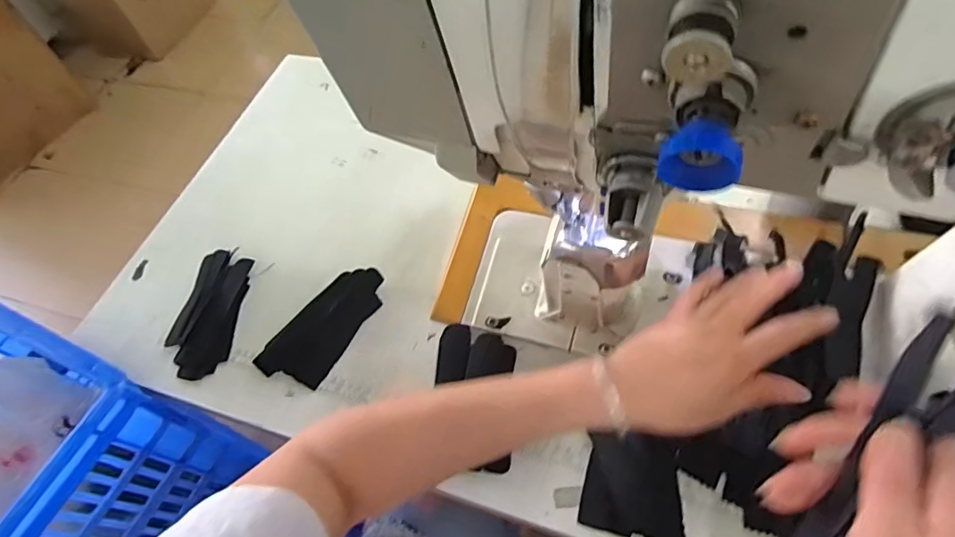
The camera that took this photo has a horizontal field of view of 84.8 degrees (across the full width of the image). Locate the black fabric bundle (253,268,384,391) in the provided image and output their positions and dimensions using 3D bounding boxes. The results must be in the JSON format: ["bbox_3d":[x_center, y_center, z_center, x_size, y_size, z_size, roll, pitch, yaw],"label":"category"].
[{"bbox_3d":[-0.161,0.054,0.545,0.070,0.033,0.140,22,64,21],"label":"black fabric bundle"}]

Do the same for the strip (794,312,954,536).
[{"bbox_3d":[0.206,0.099,0.269,0.011,0.153,0.047,14,26,-10],"label":"strip"}]

